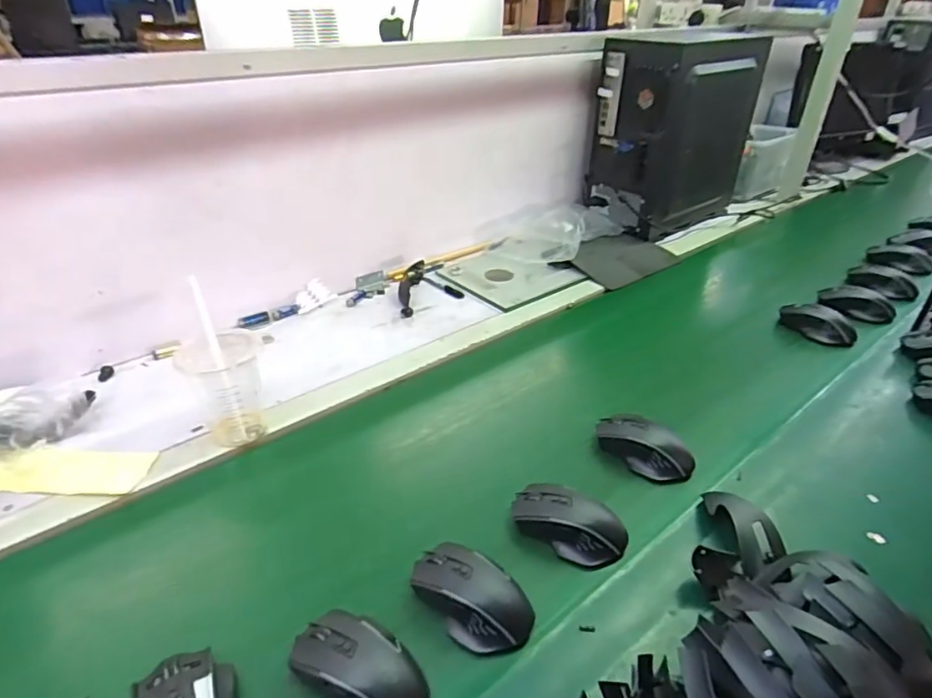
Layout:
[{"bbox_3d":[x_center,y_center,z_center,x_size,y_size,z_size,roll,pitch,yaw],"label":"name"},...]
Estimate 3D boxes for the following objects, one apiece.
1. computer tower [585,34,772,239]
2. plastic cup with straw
[{"bbox_3d":[0.477,-0.502,1.285,0.373,0.366,0.213,-27,42,-36],"label":"computer tower"},{"bbox_3d":[-0.295,0.018,0.684,0.092,0.175,0.100,-13,36,-20],"label":"plastic cup with straw"}]

